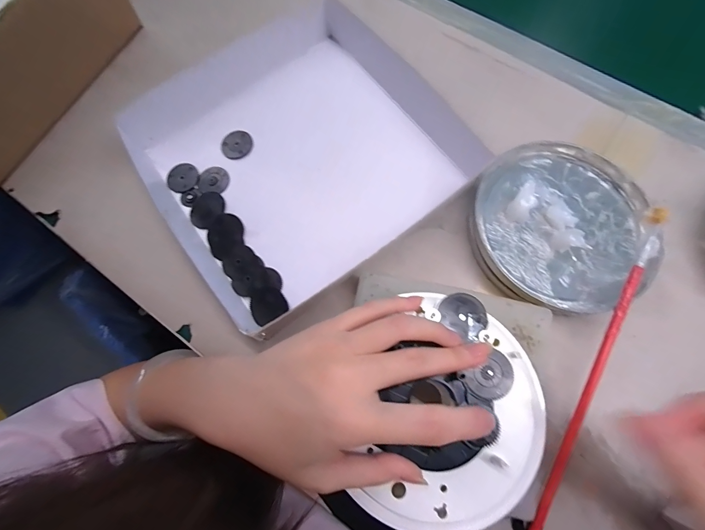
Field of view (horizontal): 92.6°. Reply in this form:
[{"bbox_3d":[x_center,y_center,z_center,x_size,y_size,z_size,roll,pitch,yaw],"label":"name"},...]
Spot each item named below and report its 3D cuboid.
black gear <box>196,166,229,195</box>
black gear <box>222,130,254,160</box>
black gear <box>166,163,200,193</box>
[{"bbox_3d":[-0.115,-0.071,0.282,0.025,0.005,0.025,-1,75,3],"label":"black gear"},{"bbox_3d":[-0.098,-0.102,0.285,0.026,0.006,0.023,-39,86,-4],"label":"black gear"},{"bbox_3d":[-0.142,-0.074,0.281,0.027,0.004,0.026,-1,75,3],"label":"black gear"}]

